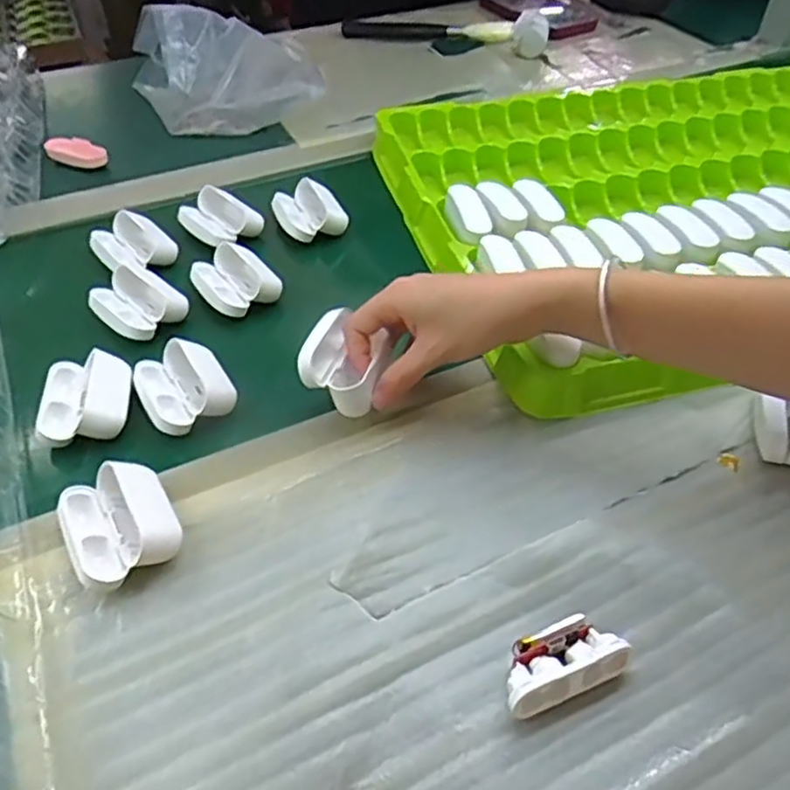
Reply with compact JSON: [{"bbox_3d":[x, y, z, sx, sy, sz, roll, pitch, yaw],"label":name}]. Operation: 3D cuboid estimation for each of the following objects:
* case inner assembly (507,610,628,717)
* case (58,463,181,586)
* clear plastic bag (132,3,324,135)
[{"bbox_3d":[0.076,0.122,0.321,0.060,0.019,0.030,-18,49,-17],"label":"case inner assembly"},{"bbox_3d":[-0.145,0.068,0.368,0.053,0.029,0.064,-23,51,-21],"label":"case"},{"bbox_3d":[-0.163,-0.330,0.697,0.185,0.100,0.128,-8,47,-8],"label":"clear plastic bag"}]

